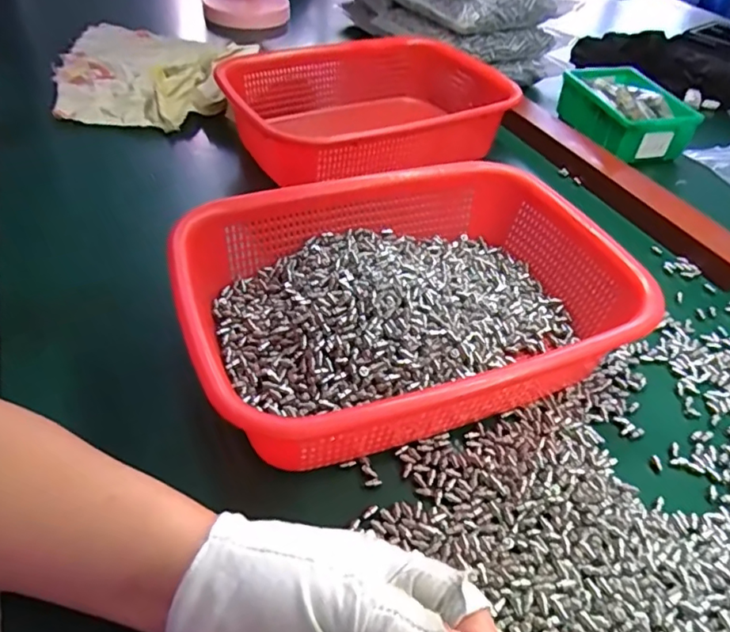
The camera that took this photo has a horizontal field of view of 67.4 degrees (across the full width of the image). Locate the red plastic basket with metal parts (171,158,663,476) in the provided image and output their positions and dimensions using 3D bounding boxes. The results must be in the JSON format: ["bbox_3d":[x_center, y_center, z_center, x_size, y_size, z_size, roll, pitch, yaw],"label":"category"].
[{"bbox_3d":[0.029,-0.010,0.374,0.282,0.075,0.208,-16,46,-20],"label":"red plastic basket with metal parts"}]

